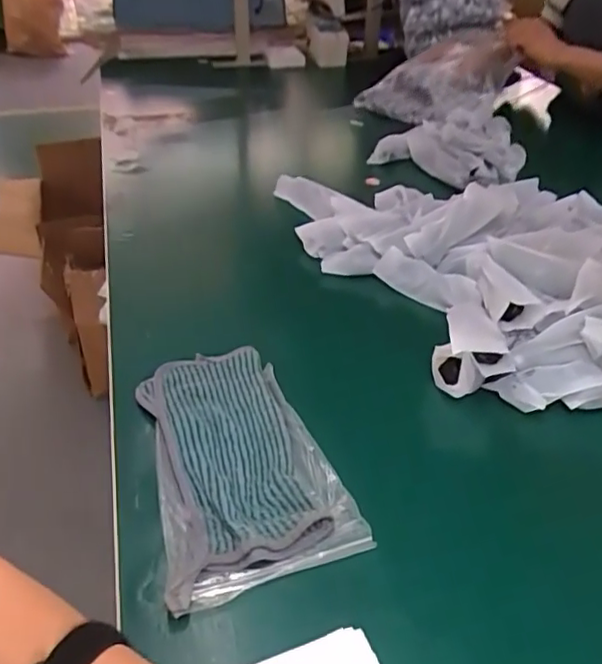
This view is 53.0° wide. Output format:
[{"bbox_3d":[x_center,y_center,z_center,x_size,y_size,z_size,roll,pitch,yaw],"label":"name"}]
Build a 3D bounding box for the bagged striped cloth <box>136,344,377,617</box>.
[{"bbox_3d":[-0.058,0.100,0.506,0.143,0.019,0.239,-13,40,-18],"label":"bagged striped cloth"}]

